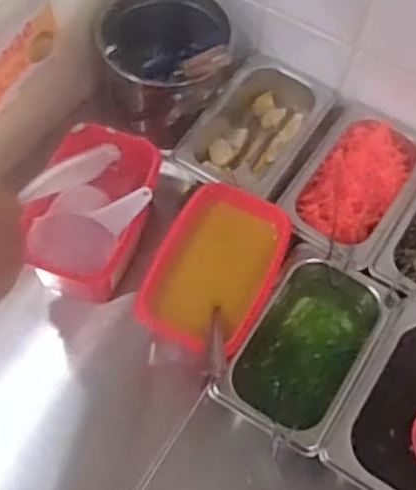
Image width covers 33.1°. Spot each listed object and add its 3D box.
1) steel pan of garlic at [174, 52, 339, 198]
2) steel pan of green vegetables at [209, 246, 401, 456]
[{"bbox_3d":[0.047,-0.116,0.750,0.113,0.067,0.162,31,68,12],"label":"steel pan of garlic"},{"bbox_3d":[0.089,0.095,0.647,0.107,0.067,0.177,28,68,11],"label":"steel pan of green vegetables"}]

